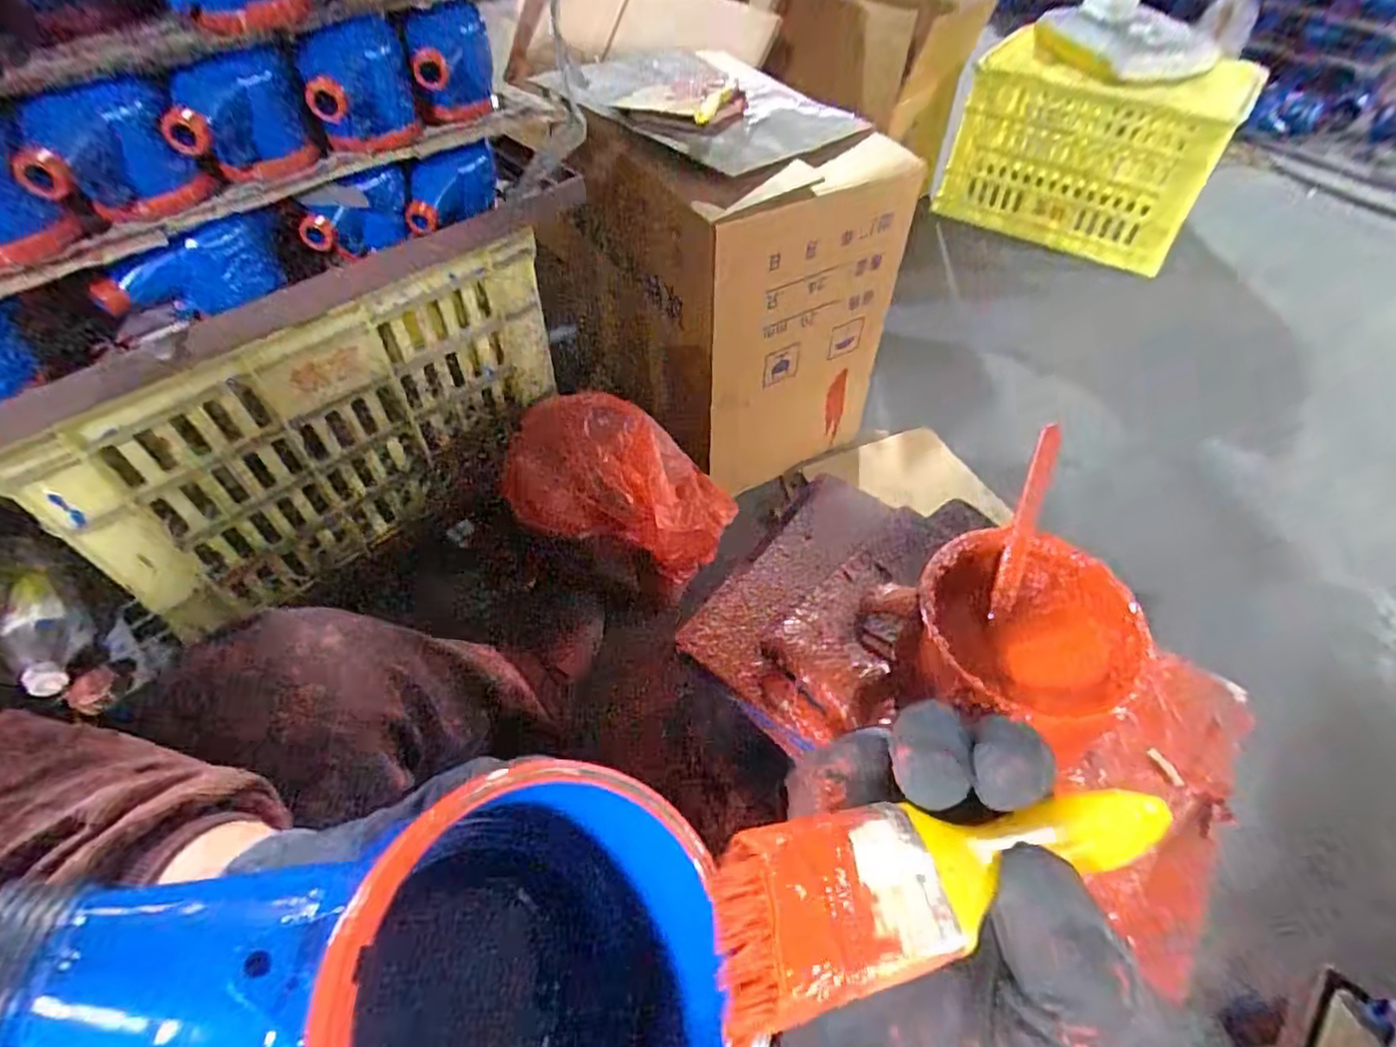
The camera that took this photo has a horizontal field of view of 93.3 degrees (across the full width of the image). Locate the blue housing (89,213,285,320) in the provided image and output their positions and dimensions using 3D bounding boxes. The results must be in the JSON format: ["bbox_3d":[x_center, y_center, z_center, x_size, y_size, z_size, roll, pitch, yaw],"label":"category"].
[{"bbox_3d":[-0.383,-0.189,0.501,0.125,0.058,0.034,-19,54,-14],"label":"blue housing"}]

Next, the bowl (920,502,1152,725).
[{"bbox_3d":[0.218,0.060,0.436,0.130,0.053,0.116,23,55,17],"label":"bowl"}]

